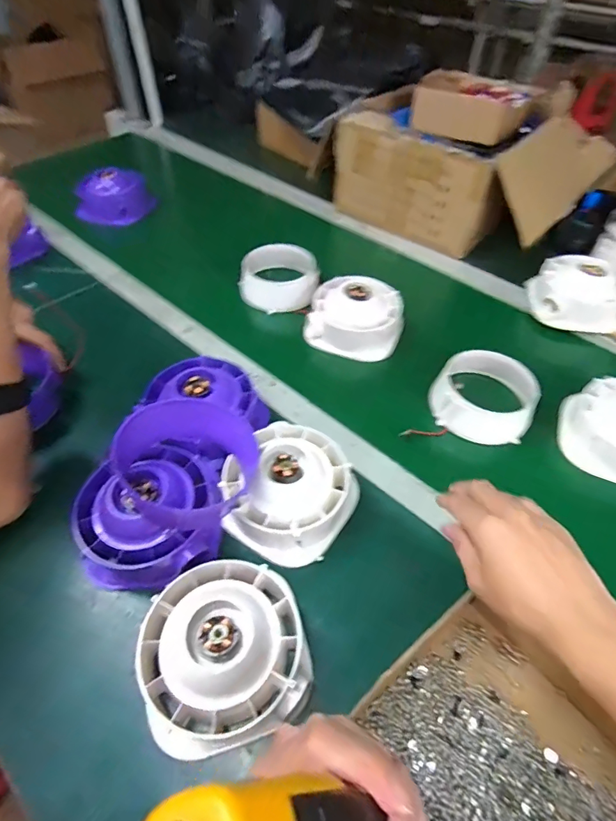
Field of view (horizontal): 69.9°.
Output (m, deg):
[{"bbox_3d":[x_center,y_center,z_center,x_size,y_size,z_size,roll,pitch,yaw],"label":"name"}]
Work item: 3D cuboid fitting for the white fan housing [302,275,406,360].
[{"bbox_3d":[0.075,-0.144,0.672,0.140,0.083,0.104,14,51,9],"label":"white fan housing"}]

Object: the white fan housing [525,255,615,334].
[{"bbox_3d":[0.431,-0.192,0.699,0.128,0.072,0.125,2,50,-2],"label":"white fan housing"}]

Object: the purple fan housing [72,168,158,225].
[{"bbox_3d":[-0.388,-0.434,0.896,0.152,0.087,0.065,-11,52,-12],"label":"purple fan housing"}]

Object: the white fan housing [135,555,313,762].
[{"bbox_3d":[-0.071,0.192,0.369,0.129,0.058,0.128,-13,52,-14],"label":"white fan housing"}]

